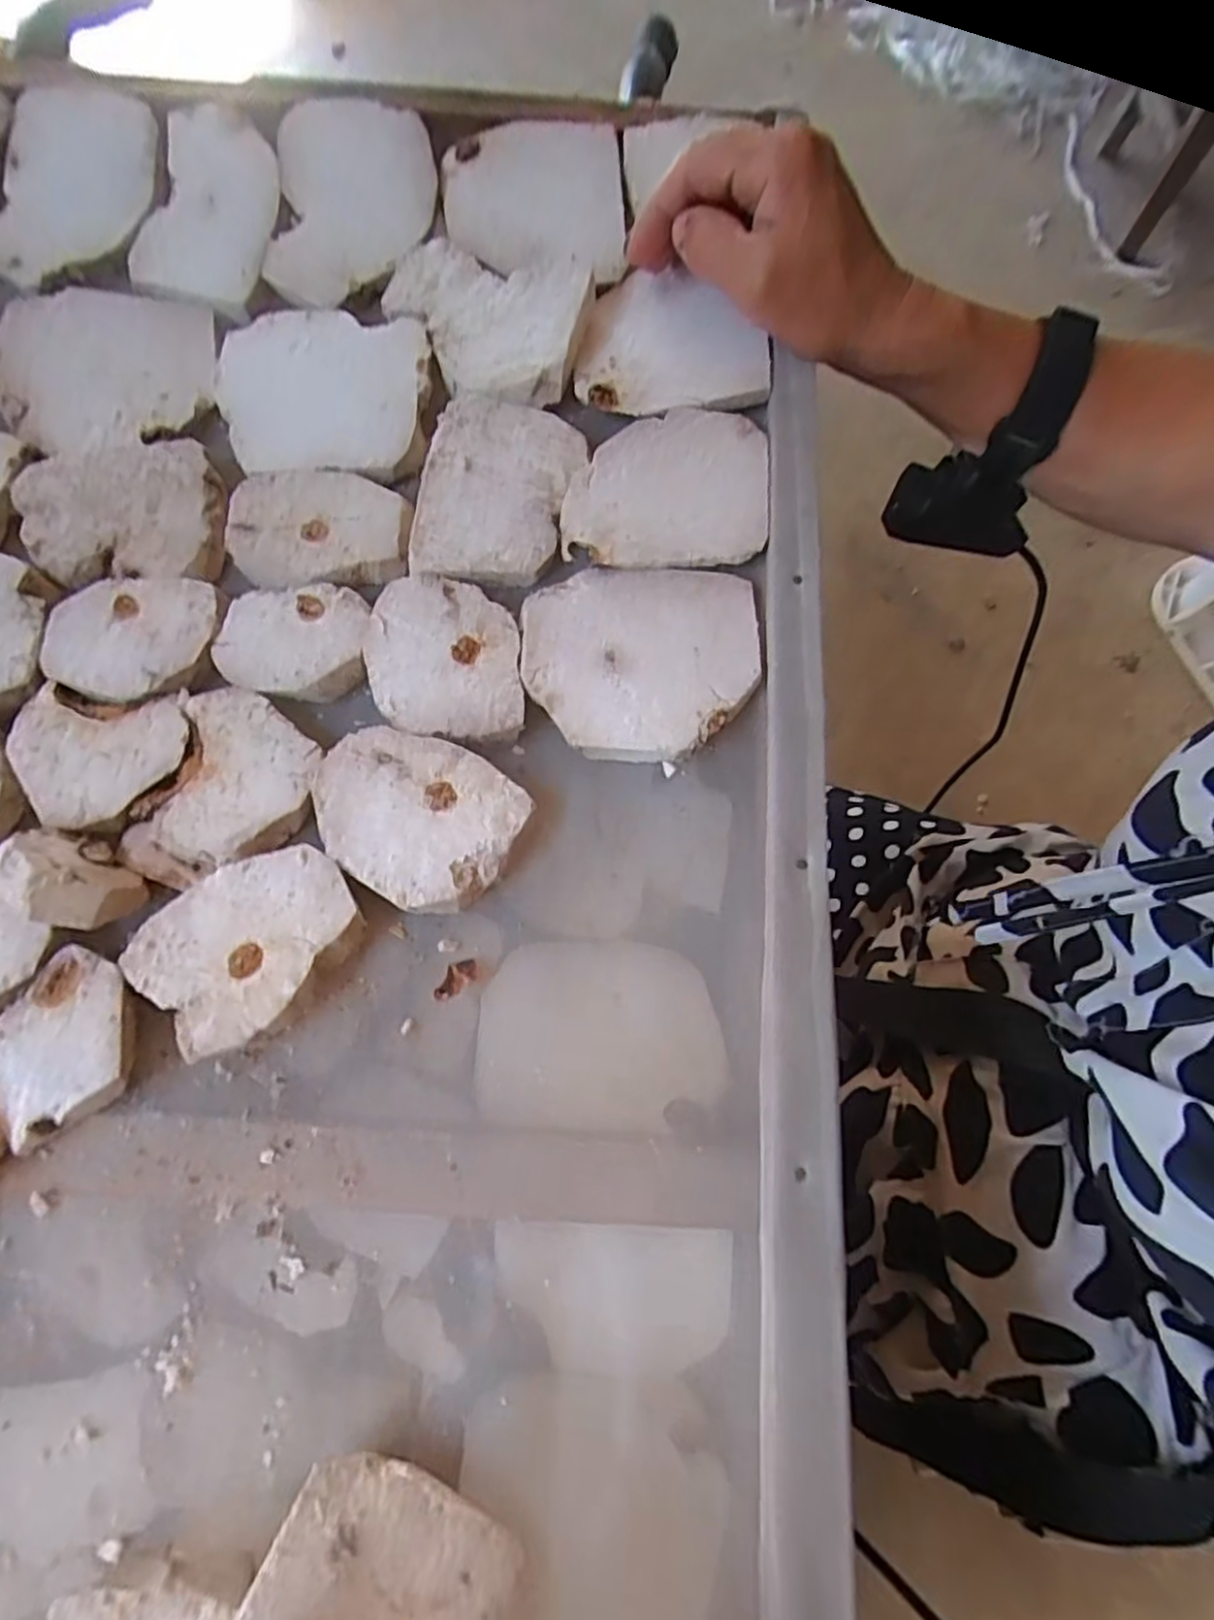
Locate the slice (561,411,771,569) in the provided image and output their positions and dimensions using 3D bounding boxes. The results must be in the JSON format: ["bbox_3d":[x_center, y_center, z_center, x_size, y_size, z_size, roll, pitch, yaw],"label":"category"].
[{"bbox_3d":[0.026,-0.139,0.313,0.085,0.015,0.076,4,71,-1],"label":"slice"}]

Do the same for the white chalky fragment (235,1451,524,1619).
[{"bbox_3d":[-0.064,0.220,0.191,0.065,0.004,0.068,32,55,-2],"label":"white chalky fragment"}]

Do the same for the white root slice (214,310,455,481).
[{"bbox_3d":[-0.133,-0.198,0.340,0.102,0.010,0.088,3,71,-1],"label":"white root slice"}]

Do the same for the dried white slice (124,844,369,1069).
[{"bbox_3d":[-0.125,0.045,0.254,0.058,0.009,0.072,43,75,11],"label":"dried white slice"}]

